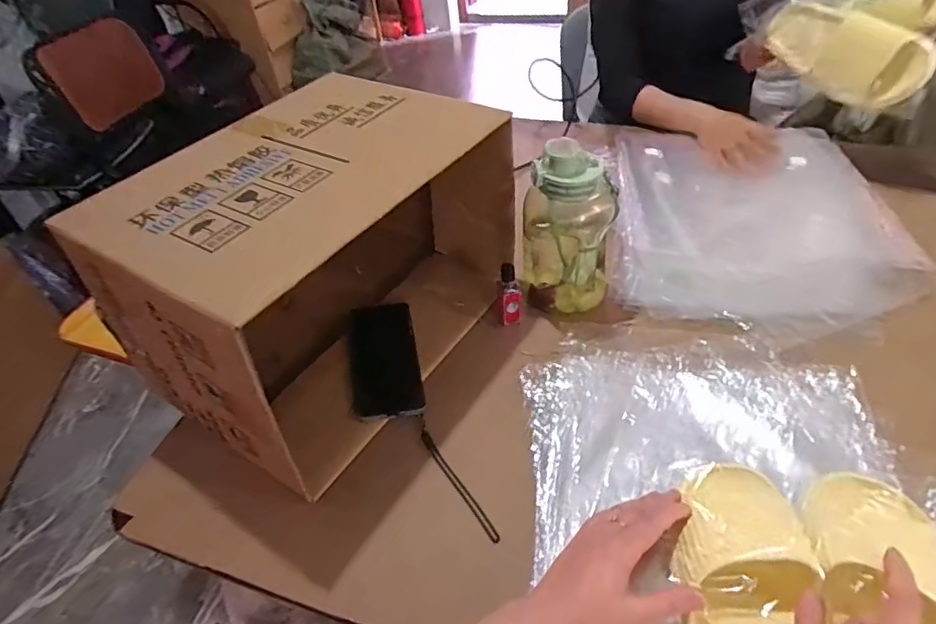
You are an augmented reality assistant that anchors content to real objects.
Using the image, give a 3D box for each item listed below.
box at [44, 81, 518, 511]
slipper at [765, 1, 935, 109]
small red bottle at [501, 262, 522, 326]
[{"bbox_3d":[-0.166,-0.065,0.664,0.278,0.266,0.418,23,51,28],"label":"box"},{"bbox_3d":[0.553,-0.388,0.840,0.059,0.103,0.251,-31,47,-22],"label":"slipper"},{"bbox_3d":[0.054,-0.018,0.701,0.024,0.088,0.029,-1,43,6],"label":"small red bottle"}]

